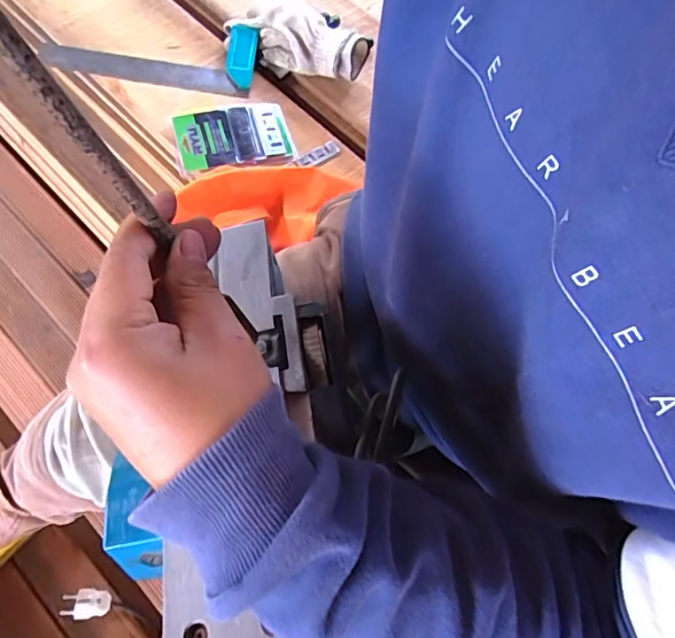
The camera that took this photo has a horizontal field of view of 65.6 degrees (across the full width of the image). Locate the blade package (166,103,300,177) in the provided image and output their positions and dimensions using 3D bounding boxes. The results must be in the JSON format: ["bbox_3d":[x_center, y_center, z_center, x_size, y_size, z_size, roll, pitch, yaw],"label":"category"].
[{"bbox_3d":[-0.143,-0.252,0.716,0.153,0.018,0.111,-14,75,-15],"label":"blade package"}]

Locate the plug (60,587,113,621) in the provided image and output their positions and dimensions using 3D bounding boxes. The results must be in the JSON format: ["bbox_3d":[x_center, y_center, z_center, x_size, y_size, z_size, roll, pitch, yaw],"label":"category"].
[{"bbox_3d":[-0.342,0.390,0.720,0.061,0.034,0.037,-10,67,-10],"label":"plug"}]

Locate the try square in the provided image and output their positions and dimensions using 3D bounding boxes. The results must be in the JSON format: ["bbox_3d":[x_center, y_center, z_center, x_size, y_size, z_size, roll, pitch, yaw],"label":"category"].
[{"bbox_3d":[-0.271,-0.375,0.762,0.309,0.037,0.103,0,66,-2],"label":"try square"}]

